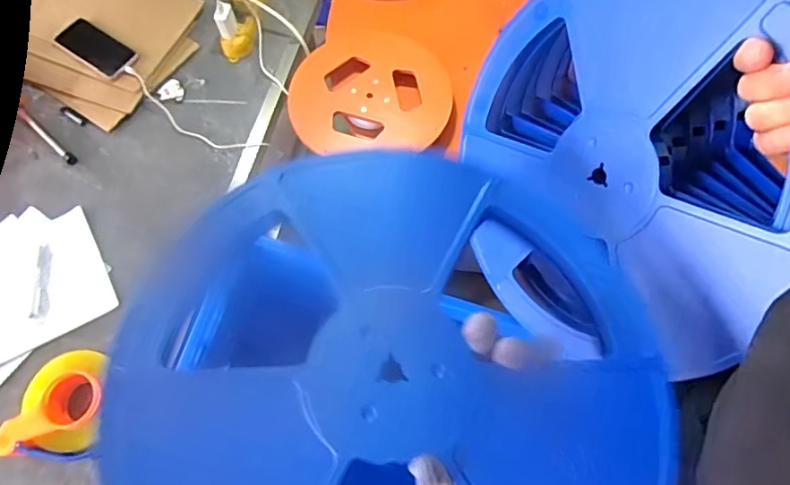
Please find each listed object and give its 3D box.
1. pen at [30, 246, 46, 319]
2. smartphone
[{"bbox_3d":[-0.572,0.062,0.847,0.015,0.009,0.120,-6,68,-2],"label":"pen"},{"bbox_3d":[-0.563,-0.369,0.998,0.152,0.012,0.076,34,71,8],"label":"smartphone"}]

